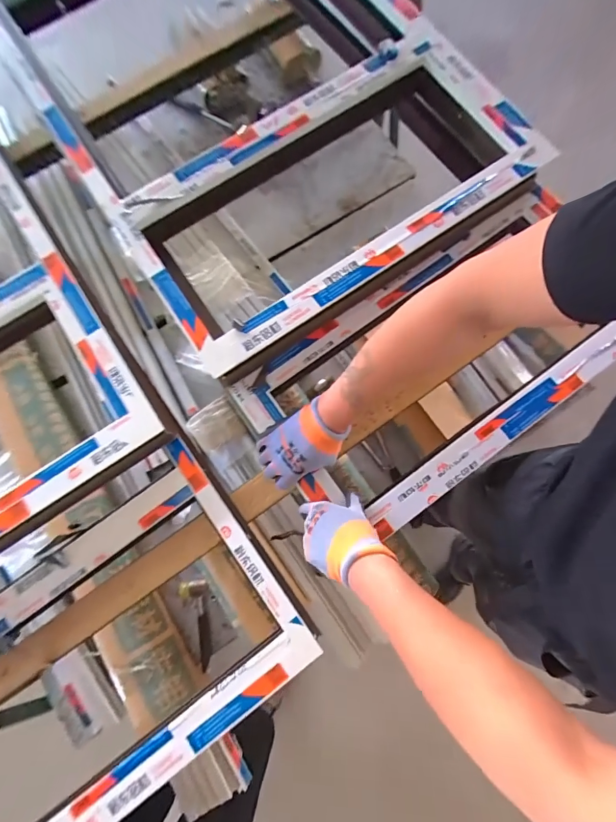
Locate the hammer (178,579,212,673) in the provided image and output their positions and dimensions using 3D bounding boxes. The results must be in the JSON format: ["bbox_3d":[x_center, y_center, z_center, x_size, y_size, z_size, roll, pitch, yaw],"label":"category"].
[{"bbox_3d":[-0.230,0.433,0.758,0.057,0.031,0.165,-4,79,0],"label":"hammer"}]

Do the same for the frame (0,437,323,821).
[{"bbox_3d":[-0.348,0.368,0.536,0.640,0.060,0.376,-35,81,-6],"label":"frame"}]

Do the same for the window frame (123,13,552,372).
[{"bbox_3d":[0.059,-0.360,0.612,0.671,0.081,0.329,-36,81,-6],"label":"window frame"}]

